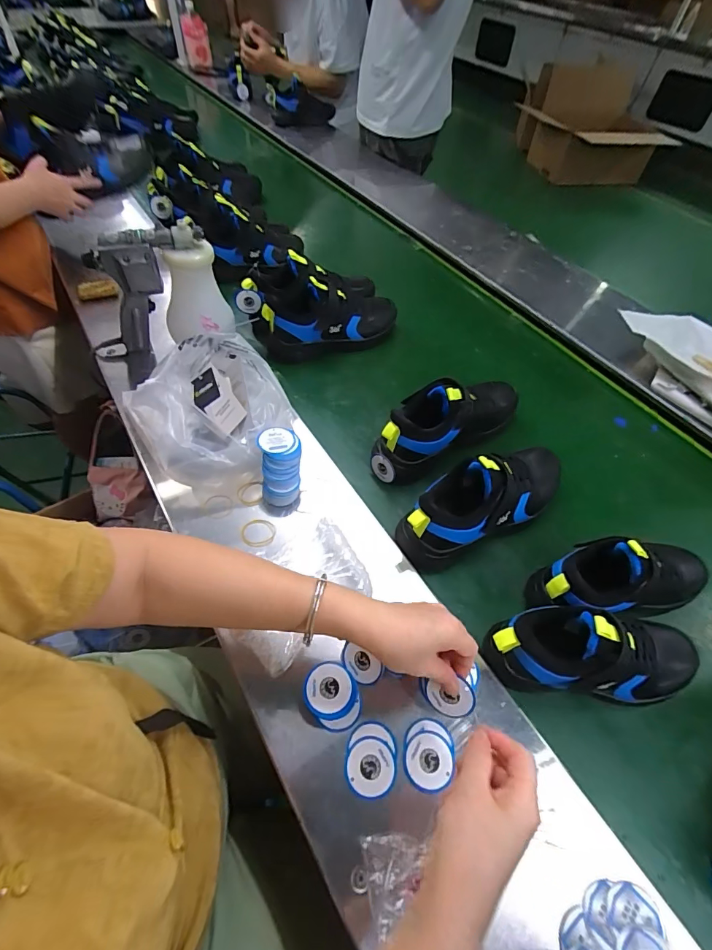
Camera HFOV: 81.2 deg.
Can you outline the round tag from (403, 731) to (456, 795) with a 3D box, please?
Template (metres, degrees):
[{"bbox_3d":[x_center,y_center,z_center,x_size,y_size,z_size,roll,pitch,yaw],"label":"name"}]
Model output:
[{"bbox_3d":[0.070,0.279,0.407,0.045,0.005,0.049,0,55,0],"label":"round tag"}]

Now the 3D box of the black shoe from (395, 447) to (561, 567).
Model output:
[{"bbox_3d":[0.190,0.021,0.564,0.295,0.126,0.092,-20,56,-29],"label":"black shoe"}]

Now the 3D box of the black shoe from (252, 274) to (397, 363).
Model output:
[{"bbox_3d":[-0.049,-0.309,0.802,0.275,0.120,0.113,-19,57,-14],"label":"black shoe"}]

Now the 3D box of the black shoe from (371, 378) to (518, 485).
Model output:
[{"bbox_3d":[0.150,-0.094,0.650,0.281,0.128,0.084,-29,60,-19],"label":"black shoe"}]

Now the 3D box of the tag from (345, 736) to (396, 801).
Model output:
[{"bbox_3d":[0.014,0.281,0.401,0.048,0.004,0.048,0,55,0],"label":"tag"}]

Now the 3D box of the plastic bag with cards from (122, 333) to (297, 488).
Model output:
[{"bbox_3d":[-0.203,-0.095,0.589,0.219,0.089,0.195,39,63,24],"label":"plastic bag with cards"}]

